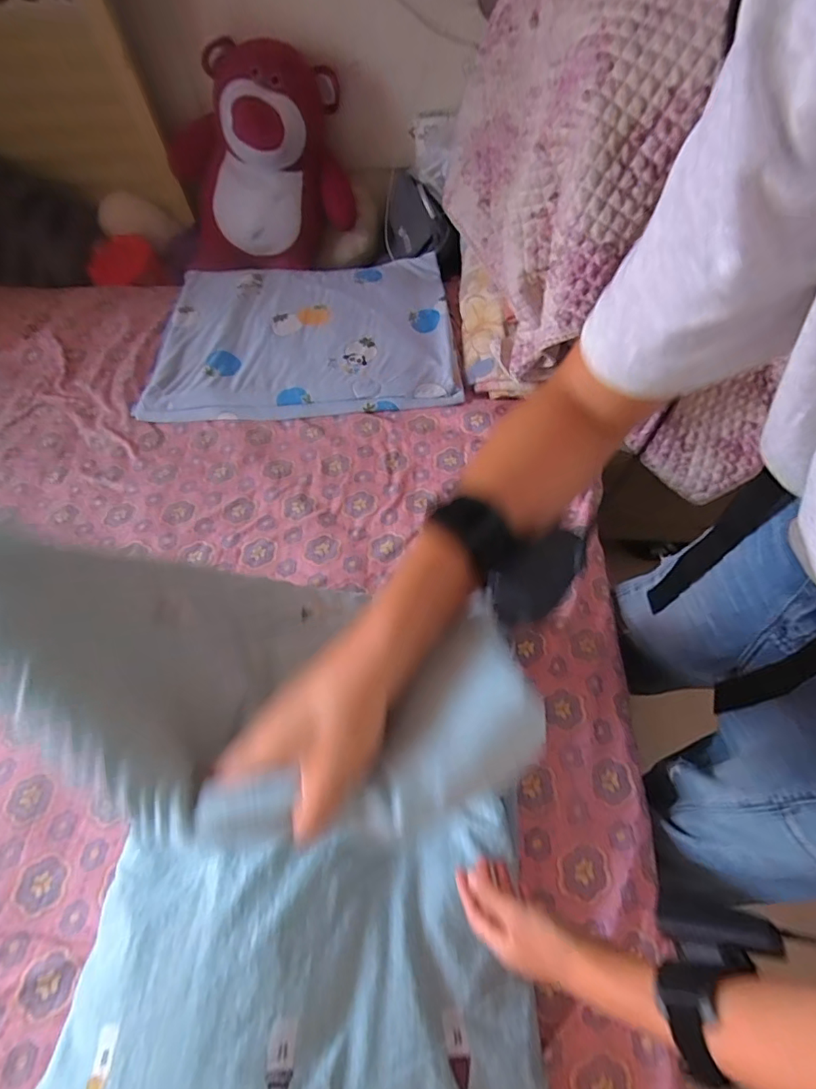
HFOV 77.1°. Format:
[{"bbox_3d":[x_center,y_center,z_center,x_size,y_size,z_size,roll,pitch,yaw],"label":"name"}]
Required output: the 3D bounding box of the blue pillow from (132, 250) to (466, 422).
[{"bbox_3d":[-0.223,-0.483,1.146,0.631,0.046,0.543,-2,55,2],"label":"blue pillow"}]

